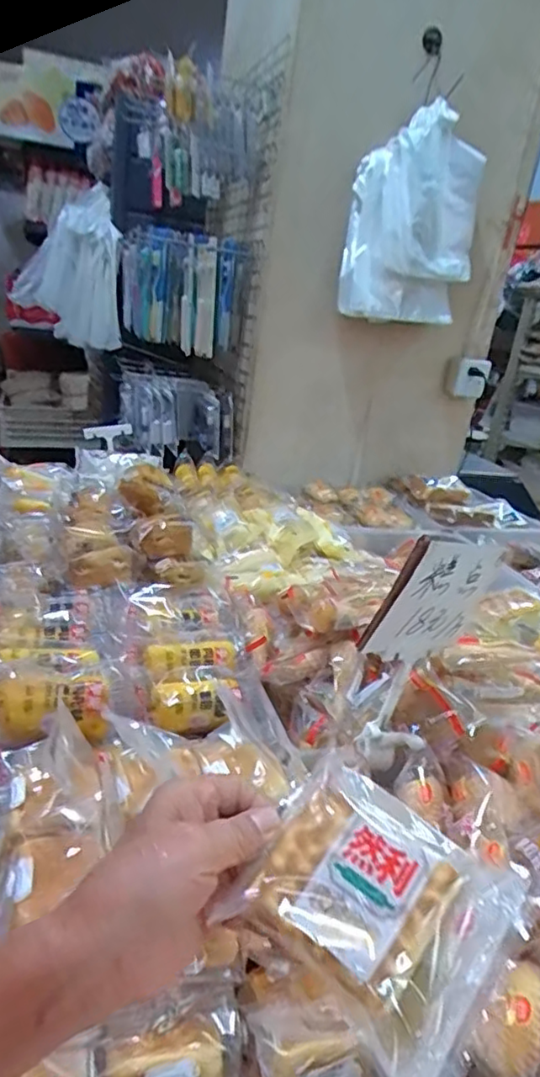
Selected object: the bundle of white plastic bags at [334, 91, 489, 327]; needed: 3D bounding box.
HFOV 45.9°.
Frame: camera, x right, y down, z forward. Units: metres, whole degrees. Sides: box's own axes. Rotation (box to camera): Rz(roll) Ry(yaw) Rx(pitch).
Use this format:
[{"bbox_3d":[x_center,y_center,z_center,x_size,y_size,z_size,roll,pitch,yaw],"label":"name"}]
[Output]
[{"bbox_3d":[0.207,-0.415,0.878,0.203,0.312,0.056,-11,58,-11],"label":"bundle of white plastic bags"}]

